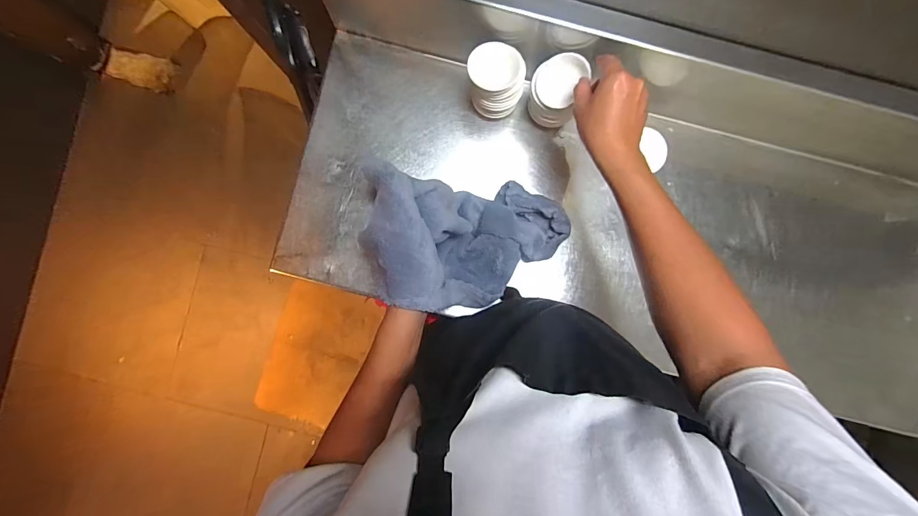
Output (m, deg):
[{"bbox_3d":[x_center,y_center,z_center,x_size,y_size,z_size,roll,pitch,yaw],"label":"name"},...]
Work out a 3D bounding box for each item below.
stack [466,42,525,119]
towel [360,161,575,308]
[{"bbox_3d":[0.052,-0.260,0.589,0.082,0.093,0.076,7,89,0],"label":"stack"},{"bbox_3d":[0.023,-0.018,0.528,0.250,0.183,0.159,7,94,-3],"label":"towel"}]

